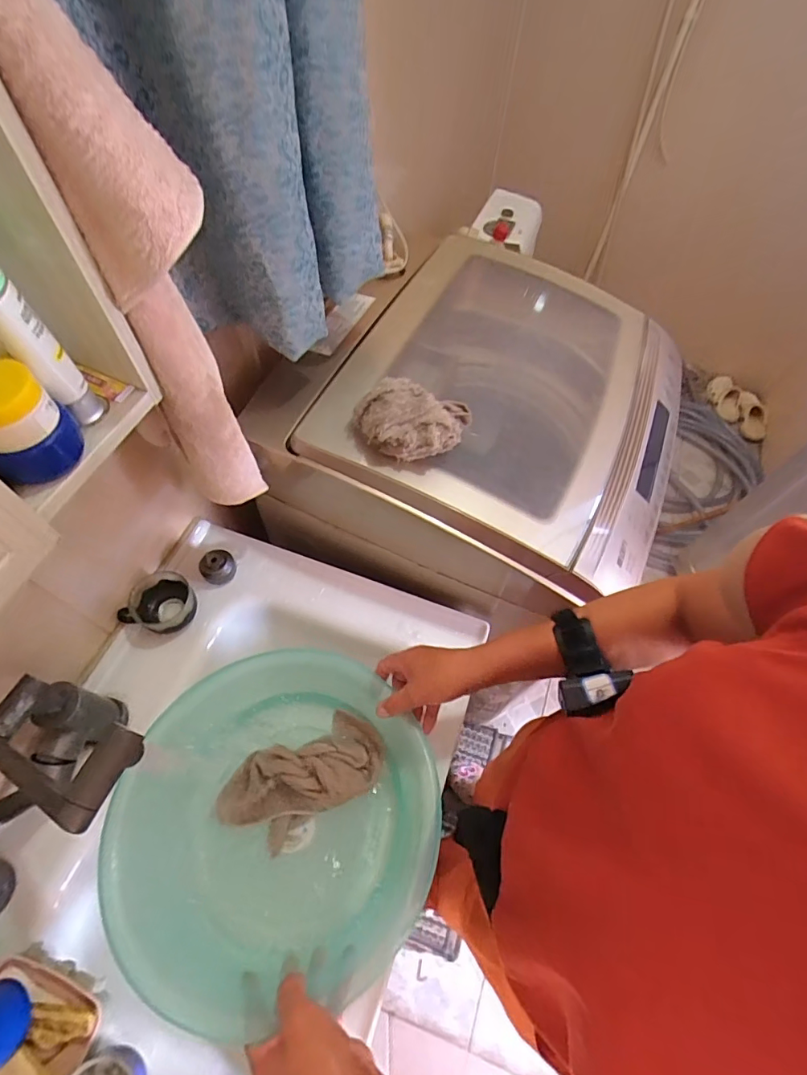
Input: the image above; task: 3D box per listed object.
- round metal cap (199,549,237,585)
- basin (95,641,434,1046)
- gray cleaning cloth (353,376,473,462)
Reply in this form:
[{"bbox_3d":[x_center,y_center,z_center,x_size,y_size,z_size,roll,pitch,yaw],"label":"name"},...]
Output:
[{"bbox_3d":[-0.271,0.044,0.695,0.049,0.038,0.041,-33,66,-20],"label":"round metal cap"},{"bbox_3d":[-0.120,0.288,0.511,0.297,0.106,0.313,1,60,-2],"label":"basin"},{"bbox_3d":[0.009,-0.140,0.562,0.135,0.055,0.078,9,60,3],"label":"gray cleaning cloth"}]

